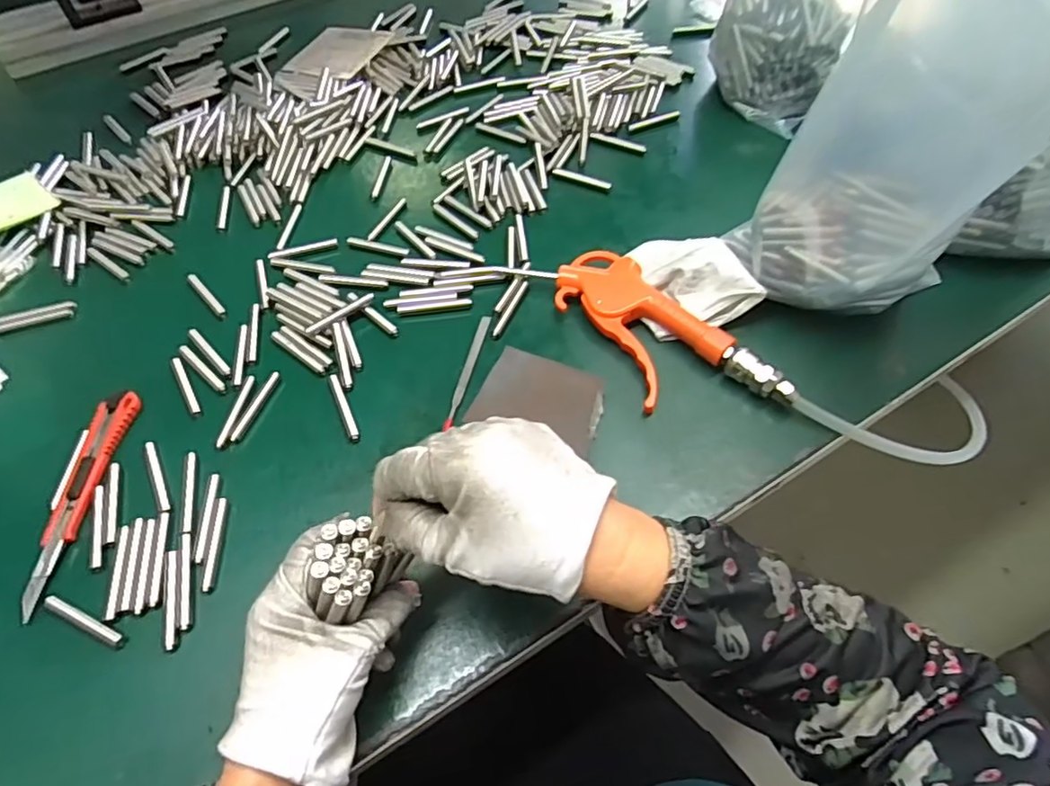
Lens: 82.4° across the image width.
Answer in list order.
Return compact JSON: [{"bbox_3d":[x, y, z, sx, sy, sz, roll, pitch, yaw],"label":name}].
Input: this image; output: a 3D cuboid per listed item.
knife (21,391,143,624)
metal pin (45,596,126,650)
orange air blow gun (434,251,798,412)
[{"bbox_3d":[-0.293,0.064,0.390,0.024,0.009,0.149,2,56,5],"label":"knife"},{"bbox_3d":[-0.256,0.132,0.348,0.058,0.004,0.008,19,59,16],"label":"metal pin"},{"bbox_3d":[0.067,-0.057,0.447,0.258,0.022,0.092,37,66,25],"label":"orange air blow gun"}]

